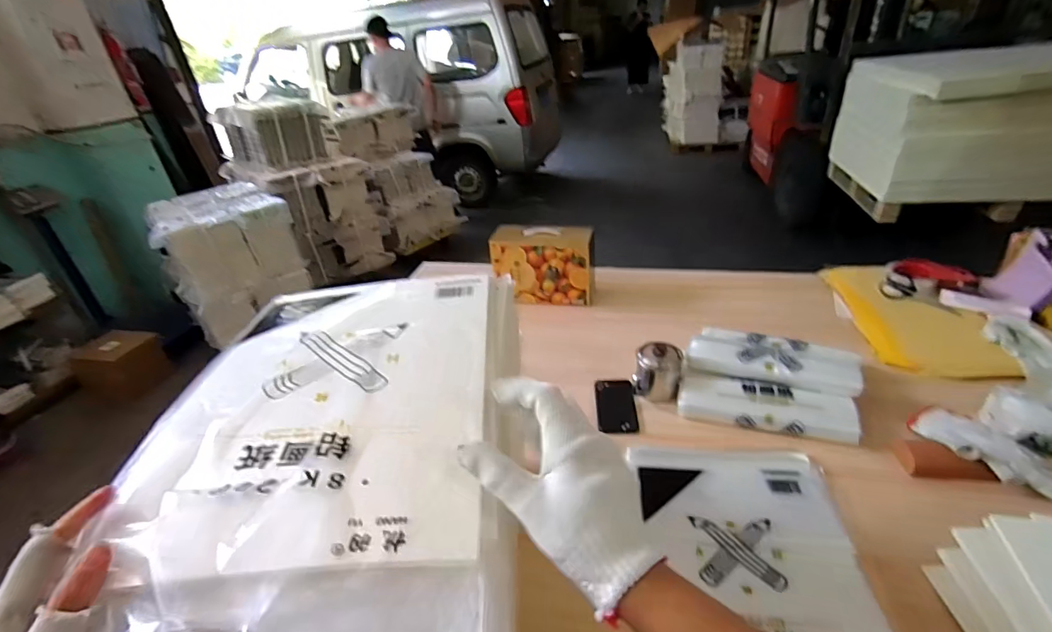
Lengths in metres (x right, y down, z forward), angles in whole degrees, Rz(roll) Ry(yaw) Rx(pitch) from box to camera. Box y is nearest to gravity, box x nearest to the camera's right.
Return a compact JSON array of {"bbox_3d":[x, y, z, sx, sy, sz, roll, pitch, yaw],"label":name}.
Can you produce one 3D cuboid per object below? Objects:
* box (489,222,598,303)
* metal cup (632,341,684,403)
[{"bbox_3d":[0.051,-0.137,1.279,0.269,0.191,0.119,2,33,11],"label":"box"},{"bbox_3d":[0.267,0.113,0.956,0.089,0.097,0.079,9,35,22],"label":"metal cup"}]

